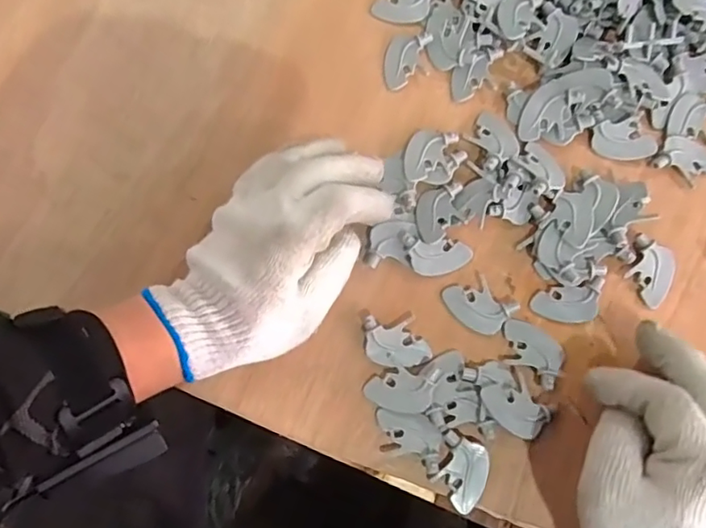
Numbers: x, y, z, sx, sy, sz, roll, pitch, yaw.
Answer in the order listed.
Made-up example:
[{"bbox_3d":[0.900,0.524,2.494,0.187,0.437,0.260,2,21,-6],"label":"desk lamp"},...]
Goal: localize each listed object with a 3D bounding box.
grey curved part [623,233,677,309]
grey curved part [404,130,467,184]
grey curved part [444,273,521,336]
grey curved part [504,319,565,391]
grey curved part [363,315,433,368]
[{"bbox_3d":[0.203,0.005,0.383,0.030,0.008,0.046,19,77,5],"label":"grey curved part"},{"bbox_3d":[0.058,-0.076,0.401,0.040,0.008,0.044,18,77,4],"label":"grey curved part"},{"bbox_3d":[0.085,0.026,0.378,0.044,0.008,0.033,39,80,9],"label":"grey curved part"},{"bbox_3d":[0.118,0.057,0.370,0.045,0.011,0.031,36,79,8],"label":"grey curved part"},{"bbox_3d":[0.029,0.052,0.372,0.042,0.007,0.032,-3,76,-1],"label":"grey curved part"}]

